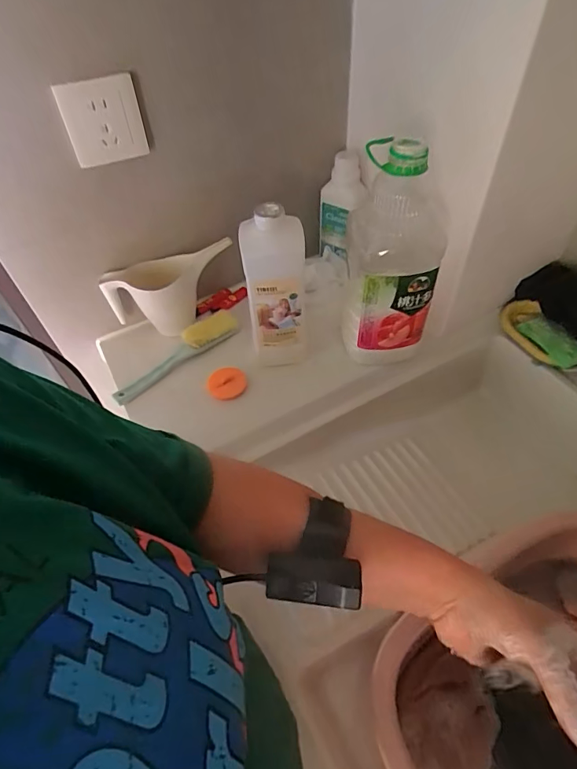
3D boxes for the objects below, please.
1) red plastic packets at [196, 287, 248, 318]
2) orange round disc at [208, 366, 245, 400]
[{"bbox_3d":[-0.112,-0.142,0.745,0.096,0.021,0.028,-32,57,-20],"label":"red plastic packets"},{"bbox_3d":[-0.089,-0.003,0.626,0.052,0.011,0.053,-30,56,-19],"label":"orange round disc"}]

